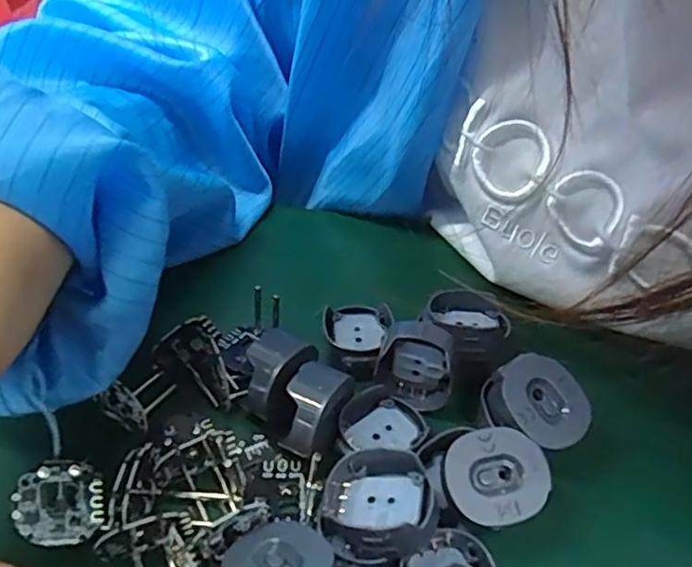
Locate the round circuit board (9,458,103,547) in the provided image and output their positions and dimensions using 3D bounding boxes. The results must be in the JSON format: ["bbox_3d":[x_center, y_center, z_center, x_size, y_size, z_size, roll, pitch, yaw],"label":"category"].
[{"bbox_3d":[-0.078,0.060,0.172,0.023,0.004,0.023,0,88,-8],"label":"round circuit board"}]

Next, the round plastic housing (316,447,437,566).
[{"bbox_3d":[0.007,0.060,0.169,0.029,0.017,0.031,1,45,-1],"label":"round plastic housing"}]

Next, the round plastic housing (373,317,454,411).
[{"bbox_3d":[0.023,0.025,0.201,0.022,0.021,0.017,14,46,12],"label":"round plastic housing"}]

